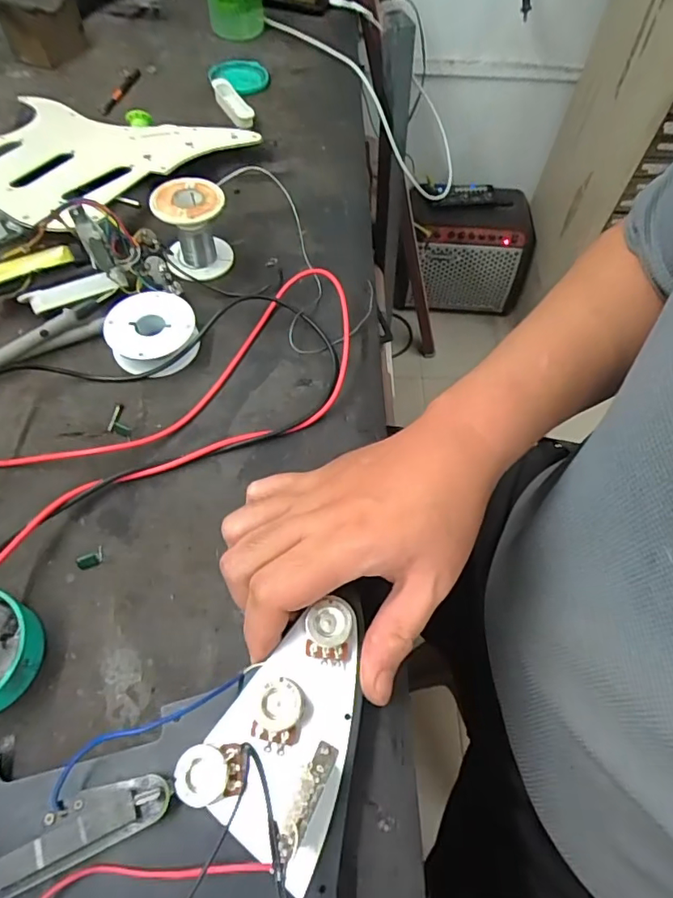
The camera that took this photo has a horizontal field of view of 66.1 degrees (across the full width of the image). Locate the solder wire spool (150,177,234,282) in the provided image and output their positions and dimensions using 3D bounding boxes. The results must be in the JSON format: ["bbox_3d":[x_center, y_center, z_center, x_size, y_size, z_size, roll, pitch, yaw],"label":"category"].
[{"bbox_3d":[-0.111,-0.171,0.405,0.051,0.056,0.051,-21,63,-14],"label":"solder wire spool"}]

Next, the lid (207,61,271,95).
[{"bbox_3d":[-0.109,-0.417,0.577,0.059,0.009,0.072,-30,66,-18],"label":"lid"}]

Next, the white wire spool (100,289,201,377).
[{"bbox_3d":[-0.132,-0.083,0.372,0.059,0.021,0.059,1,60,-2],"label":"white wire spool"}]

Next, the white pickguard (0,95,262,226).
[{"bbox_3d":[-0.227,-0.257,0.457,0.243,0.011,0.183,17,56,10],"label":"white pickguard"}]

